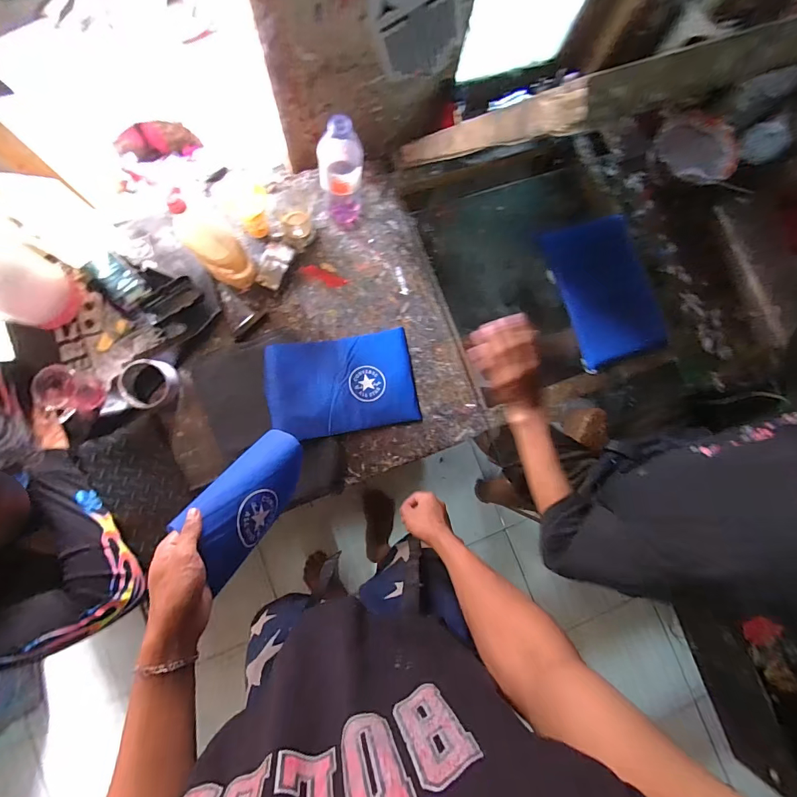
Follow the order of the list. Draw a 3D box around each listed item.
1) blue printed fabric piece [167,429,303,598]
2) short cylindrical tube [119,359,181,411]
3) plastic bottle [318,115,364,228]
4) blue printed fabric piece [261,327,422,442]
[{"bbox_3d":[-0.198,0.130,0.522,0.093,0.060,0.197,26,49,-1],"label":"blue printed fabric piece"},{"bbox_3d":[-0.464,-0.026,0.752,0.095,0.063,0.084,-18,84,-7],"label":"short cylindrical tube"},{"bbox_3d":[-0.102,-0.399,0.722,0.077,0.227,0.068,-2,83,-5],"label":"plastic bottle"},{"bbox_3d":[-0.108,-0.028,0.780,0.280,0.022,0.185,-10,84,-6],"label":"blue printed fabric piece"}]

